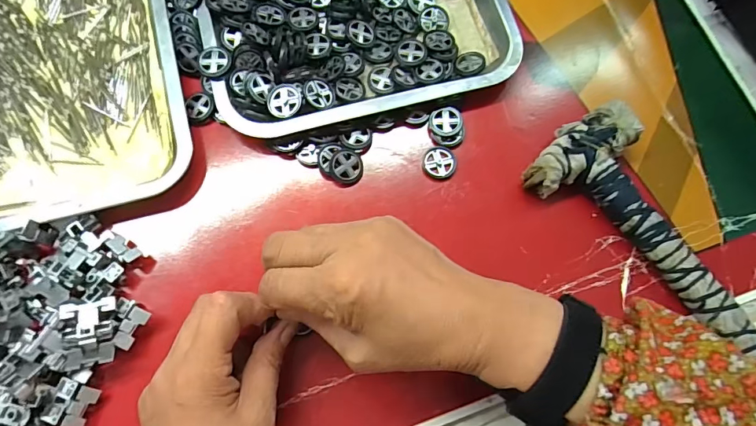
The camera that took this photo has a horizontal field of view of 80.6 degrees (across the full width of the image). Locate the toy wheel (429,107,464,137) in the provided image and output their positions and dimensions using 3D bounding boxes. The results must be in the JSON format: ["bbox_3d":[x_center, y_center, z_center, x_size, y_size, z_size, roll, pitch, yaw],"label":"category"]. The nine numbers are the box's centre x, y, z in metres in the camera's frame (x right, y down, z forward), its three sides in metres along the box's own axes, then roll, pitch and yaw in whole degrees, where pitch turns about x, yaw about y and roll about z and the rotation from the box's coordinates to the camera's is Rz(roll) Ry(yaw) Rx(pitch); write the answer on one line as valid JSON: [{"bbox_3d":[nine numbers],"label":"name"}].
[{"bbox_3d":[0.056,-0.077,0.372,0.025,0.009,0.026,0,75,-2],"label":"toy wheel"}]

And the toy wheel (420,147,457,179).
[{"bbox_3d":[0.050,-0.042,0.366,0.026,0.005,0.027,0,75,-2],"label":"toy wheel"}]

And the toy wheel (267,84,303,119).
[{"bbox_3d":[-0.075,-0.091,0.358,0.027,0.004,0.029,0,75,-2],"label":"toy wheel"}]

